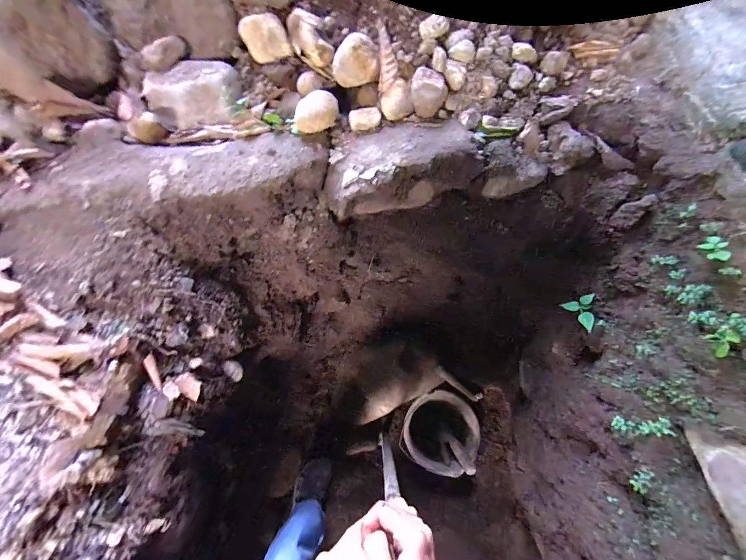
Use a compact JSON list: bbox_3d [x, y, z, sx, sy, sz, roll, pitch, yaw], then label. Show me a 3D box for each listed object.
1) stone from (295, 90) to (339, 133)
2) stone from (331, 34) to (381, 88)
[{"bbox_3d":[-0.091,-0.274,0.561,0.076,0.052,0.046,-24,68,-11],"label":"stone"},{"bbox_3d":[-0.029,-0.370,0.571,0.078,0.062,0.066,0,65,-1],"label":"stone"}]

